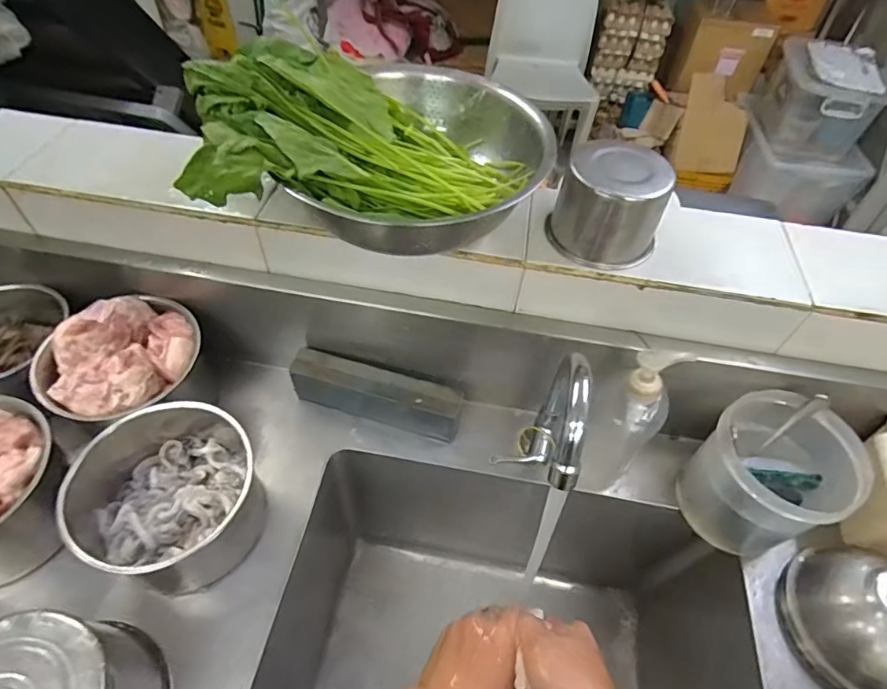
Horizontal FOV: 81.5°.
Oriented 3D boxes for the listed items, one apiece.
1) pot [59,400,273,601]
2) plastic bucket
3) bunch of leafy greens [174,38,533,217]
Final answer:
[{"bbox_3d":[-0.293,0.163,0.565,0.188,0.116,0.168,26,54,16],"label":"pot"},{"bbox_3d":[0.365,0.155,0.587,0.148,0.150,0.125,-11,53,-12],"label":"plastic bucket"},{"bbox_3d":[-0.083,-0.224,0.536,0.327,0.102,0.192,-7,52,-9],"label":"bunch of leafy greens"}]

